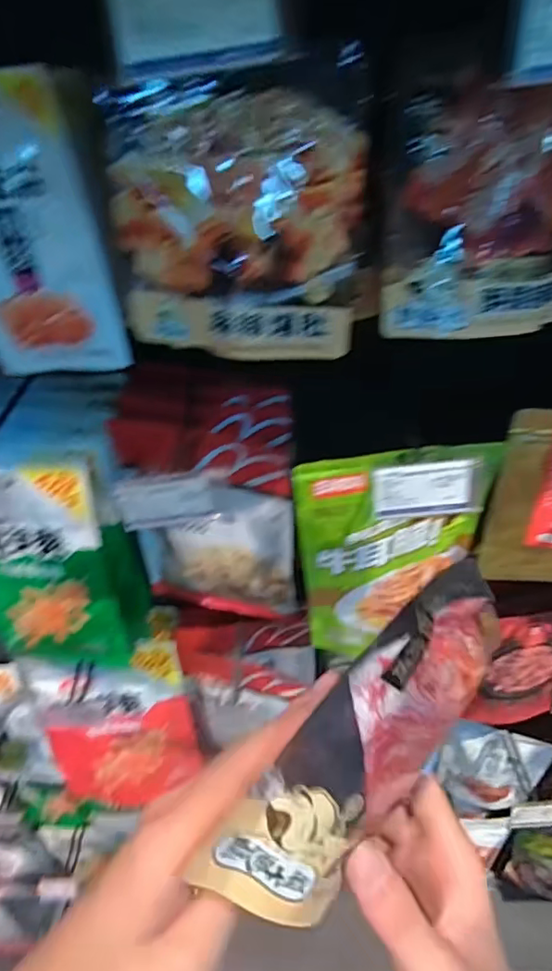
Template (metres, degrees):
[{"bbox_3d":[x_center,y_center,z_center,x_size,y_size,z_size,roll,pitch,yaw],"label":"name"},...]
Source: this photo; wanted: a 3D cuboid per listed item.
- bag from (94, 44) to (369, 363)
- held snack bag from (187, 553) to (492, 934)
[{"bbox_3d":[-0.026,-0.160,0.344,0.153,0.163,0.021,7,35,8],"label":"bag"},{"bbox_3d":[0.036,0.104,0.237,0.155,0.094,0.032,-41,31,-14],"label":"held snack bag"}]

